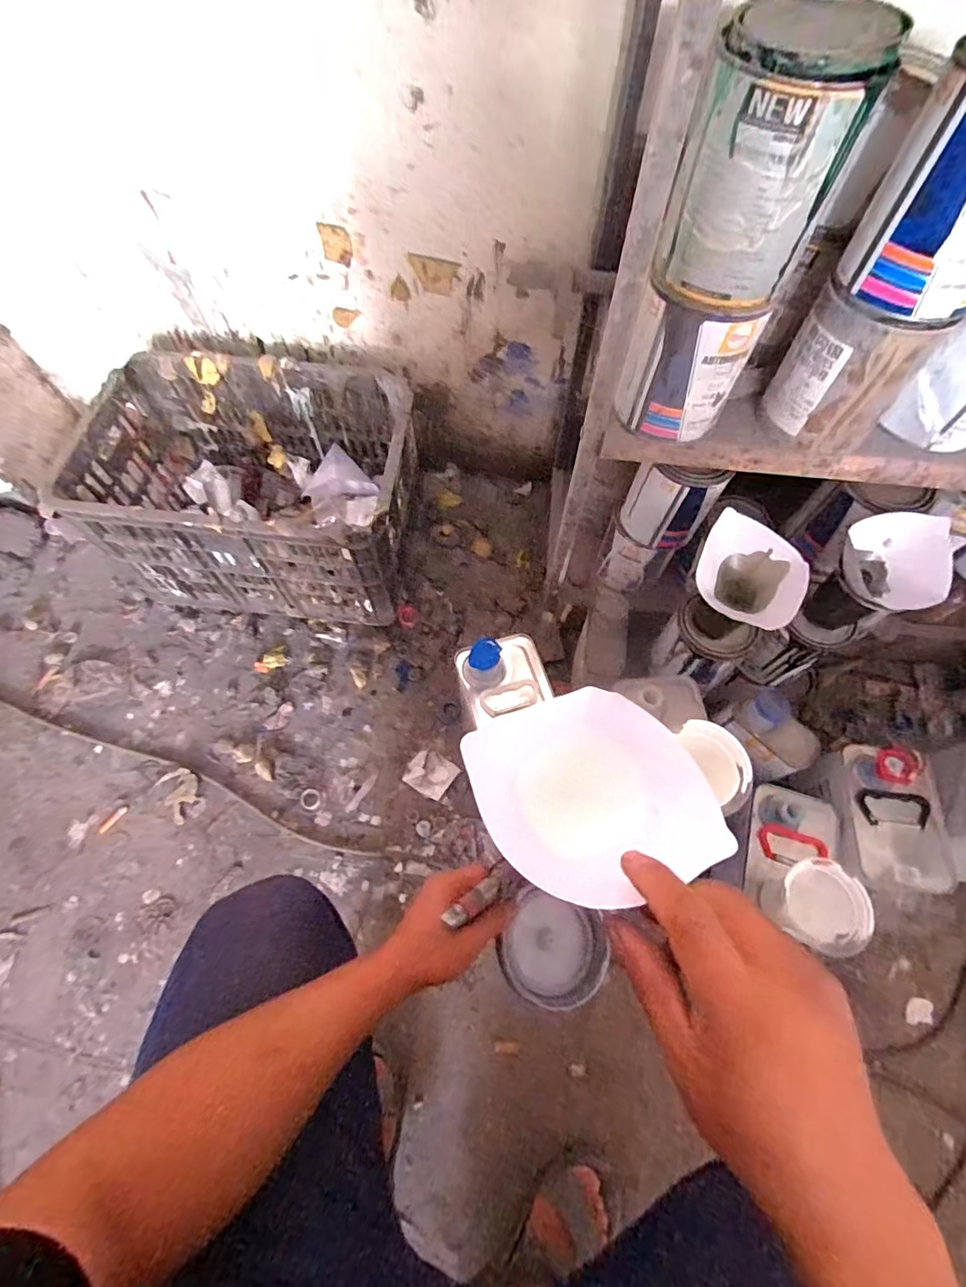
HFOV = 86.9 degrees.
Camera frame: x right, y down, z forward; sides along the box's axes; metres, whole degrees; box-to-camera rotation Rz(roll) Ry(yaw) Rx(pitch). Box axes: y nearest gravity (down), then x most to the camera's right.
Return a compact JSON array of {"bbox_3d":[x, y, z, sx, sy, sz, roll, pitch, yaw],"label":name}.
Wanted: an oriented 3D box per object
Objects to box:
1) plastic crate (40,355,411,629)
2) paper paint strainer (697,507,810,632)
[{"bbox_3d":[-0.362,-0.272,0.869,0.487,0.253,0.377,6,65,2],"label":"plastic crate"},{"bbox_3d":[0.290,-0.067,0.577,0.110,0.075,0.121,29,68,12],"label":"paper paint strainer"}]

